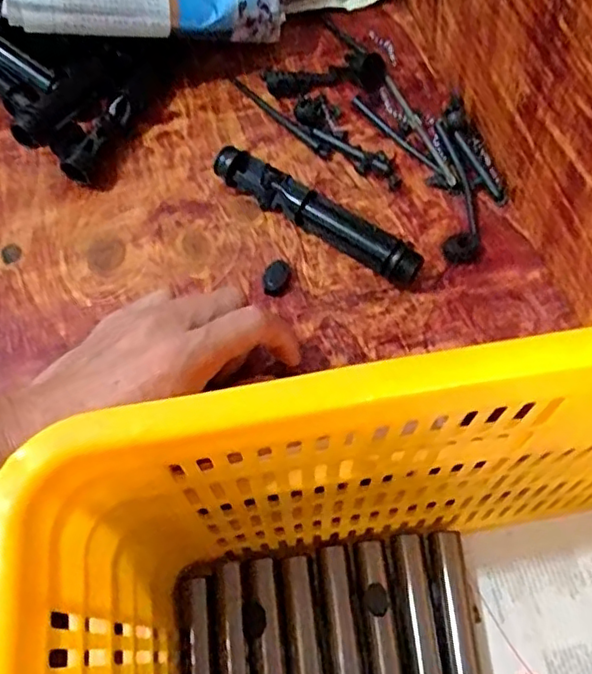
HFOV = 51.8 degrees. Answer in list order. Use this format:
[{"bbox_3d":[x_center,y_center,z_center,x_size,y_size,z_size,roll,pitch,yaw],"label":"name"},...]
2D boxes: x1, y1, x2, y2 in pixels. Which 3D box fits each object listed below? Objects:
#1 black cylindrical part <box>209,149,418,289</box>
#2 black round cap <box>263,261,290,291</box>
[{"bbox_3d":[0.013,-0.075,0.374,0.140,0.028,0.022,33,68,15],"label":"black cylindrical part"},{"bbox_3d":[-0.012,-0.037,0.368,0.014,0.004,0.023,18,64,9],"label":"black round cap"}]

